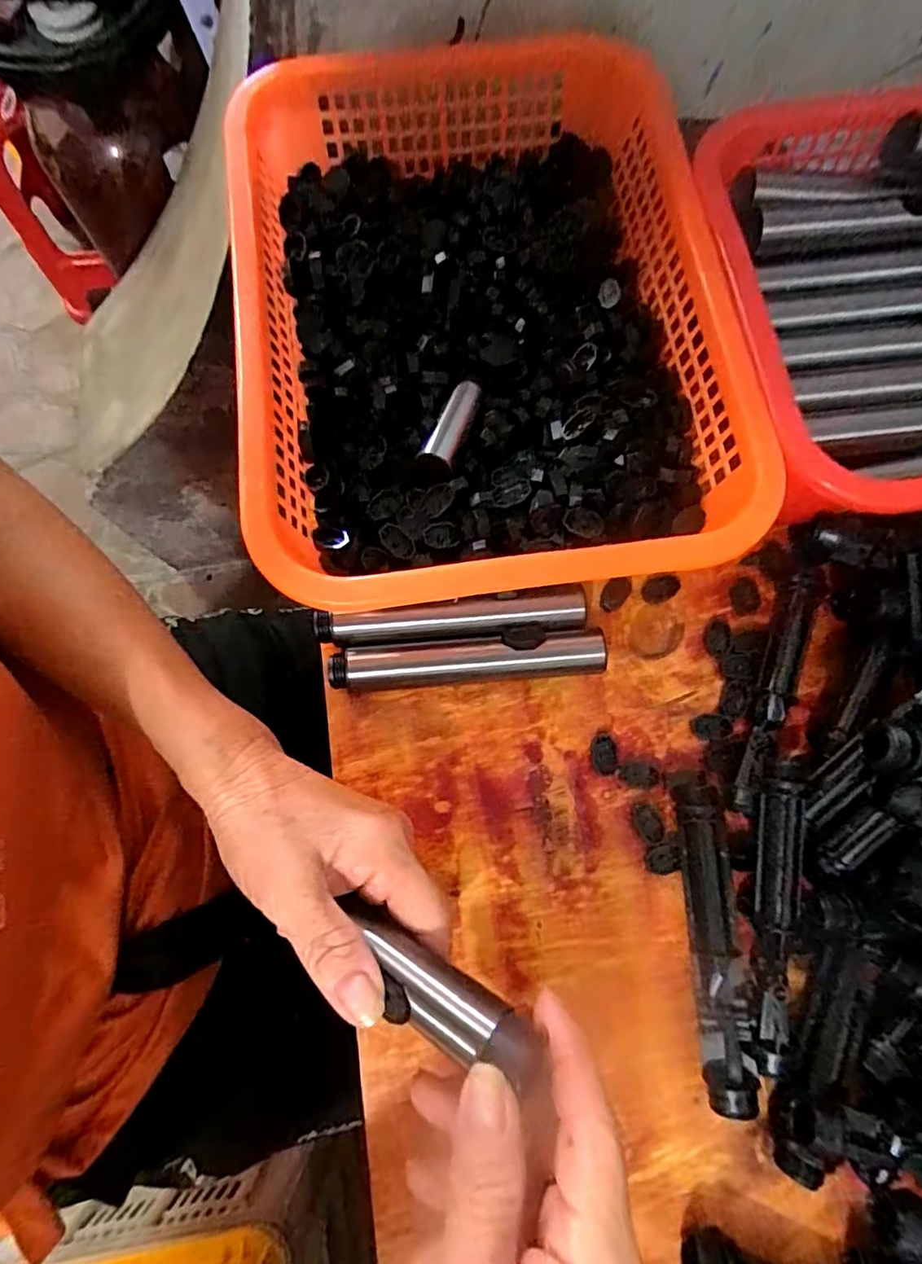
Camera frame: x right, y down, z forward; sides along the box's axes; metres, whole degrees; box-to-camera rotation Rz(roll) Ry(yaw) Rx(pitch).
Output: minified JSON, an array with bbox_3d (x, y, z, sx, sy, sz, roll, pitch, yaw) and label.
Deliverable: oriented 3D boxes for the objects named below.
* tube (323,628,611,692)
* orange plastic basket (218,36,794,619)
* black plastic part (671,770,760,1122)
[{"bbox_3d":[0.004,0.017,0.330,0.149,0.023,0.024,-5,75,-1],"label":"tube"},{"bbox_3d":[0.010,-0.175,0.332,0.234,0.072,0.331,-7,75,-1],"label":"orange plastic basket"},{"bbox_3d":[0.125,0.148,0.294,0.023,0.023,0.148,-1,75,0],"label":"black plastic part"}]

